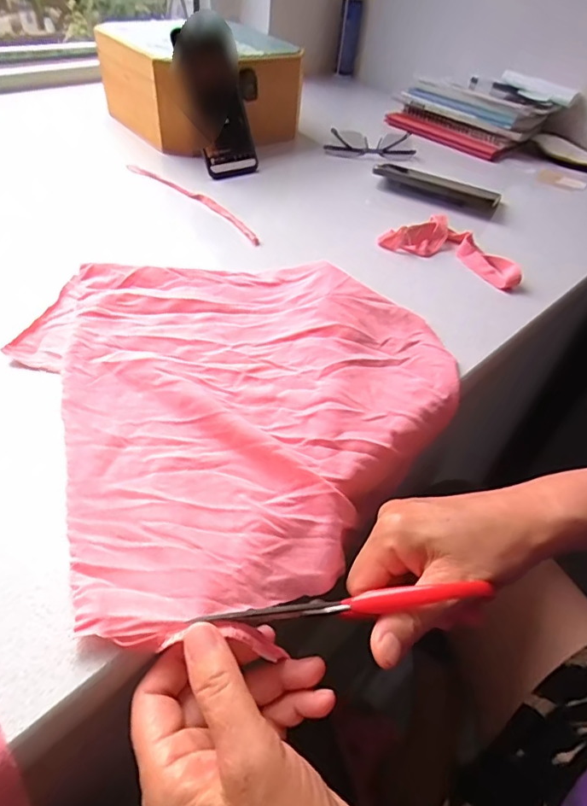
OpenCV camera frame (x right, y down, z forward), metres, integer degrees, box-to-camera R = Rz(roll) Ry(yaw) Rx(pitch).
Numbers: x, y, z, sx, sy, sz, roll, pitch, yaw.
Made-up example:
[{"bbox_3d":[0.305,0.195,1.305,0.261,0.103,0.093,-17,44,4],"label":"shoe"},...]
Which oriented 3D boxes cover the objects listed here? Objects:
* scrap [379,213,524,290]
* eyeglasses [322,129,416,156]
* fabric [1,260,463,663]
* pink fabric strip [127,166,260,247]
[{"bbox_3d":[0.179,-0.174,0.536,0.152,0.031,0.069,26,48,17],"label":"scrap"},{"bbox_3d":[0.121,-0.401,0.746,0.135,0.034,0.038,-9,48,-16],"label":"eyeglasses"},{"bbox_3d":[-0.063,-0.020,0.365,0.305,0.036,0.322,30,49,22],"label":"fabric"},{"bbox_3d":[-0.122,-0.247,0.583,0.018,0.012,0.257,-32,56,-32],"label":"pink fabric strip"}]

